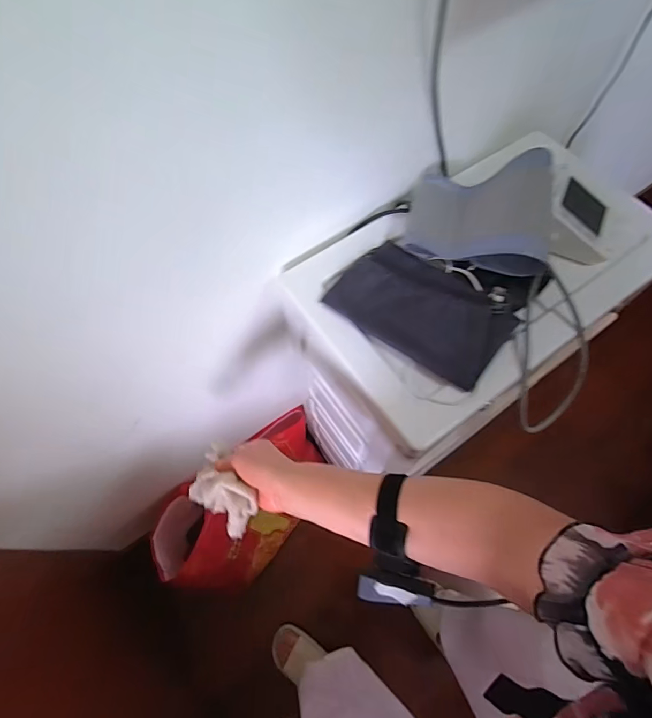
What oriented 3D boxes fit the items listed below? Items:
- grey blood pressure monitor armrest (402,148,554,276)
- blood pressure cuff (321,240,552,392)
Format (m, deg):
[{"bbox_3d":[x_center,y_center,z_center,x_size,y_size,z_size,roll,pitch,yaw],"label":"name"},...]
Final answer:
[{"bbox_3d":[0.206,-0.197,0.559,0.177,0.082,0.150,10,66,6],"label":"grey blood pressure monitor armrest"},{"bbox_3d":[0.137,-0.081,0.543,0.220,0.025,0.173,31,70,15],"label":"blood pressure cuff"}]

